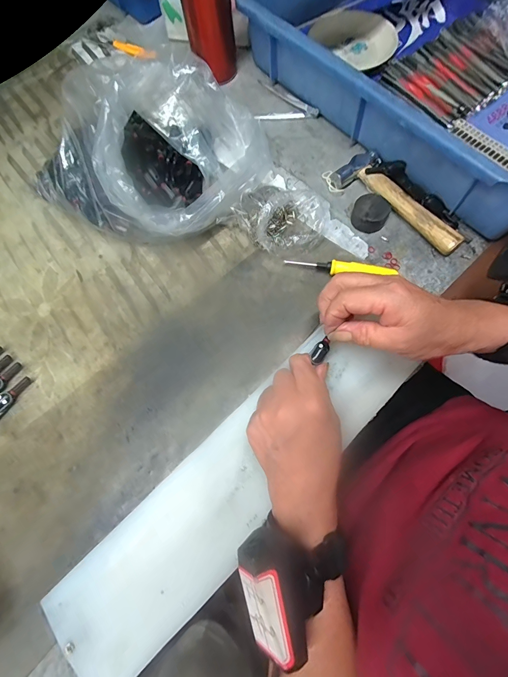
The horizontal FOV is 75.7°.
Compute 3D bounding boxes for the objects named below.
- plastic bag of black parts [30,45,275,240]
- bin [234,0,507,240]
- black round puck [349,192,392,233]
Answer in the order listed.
[{"bbox_3d":[-0.108,-0.212,0.356,0.228,0.106,0.200,26,74,10],"label":"plastic bag of black parts"},{"bbox_3d":[0.223,-0.336,0.394,0.290,0.085,0.427,-39,74,-10],"label":"bin"},{"bbox_3d":[0.129,-0.140,0.365,0.039,0.021,0.045,23,74,10],"label":"black round puck"}]

